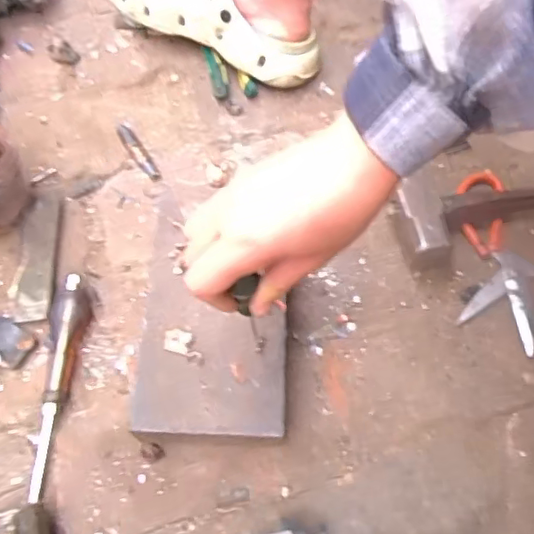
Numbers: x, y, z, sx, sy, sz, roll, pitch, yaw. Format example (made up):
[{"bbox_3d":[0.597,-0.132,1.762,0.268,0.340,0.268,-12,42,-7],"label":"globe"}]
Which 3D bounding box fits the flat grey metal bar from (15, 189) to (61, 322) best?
[{"bbox_3d":[-0.224,-0.015,0.559,0.038,0.013,0.143,-10,66,10],"label":"flat grey metal bar"}]

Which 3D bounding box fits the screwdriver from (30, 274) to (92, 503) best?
[{"bbox_3d":[-0.188,0.099,0.501,0.025,0.024,0.191,6,63,0],"label":"screwdriver"}]

